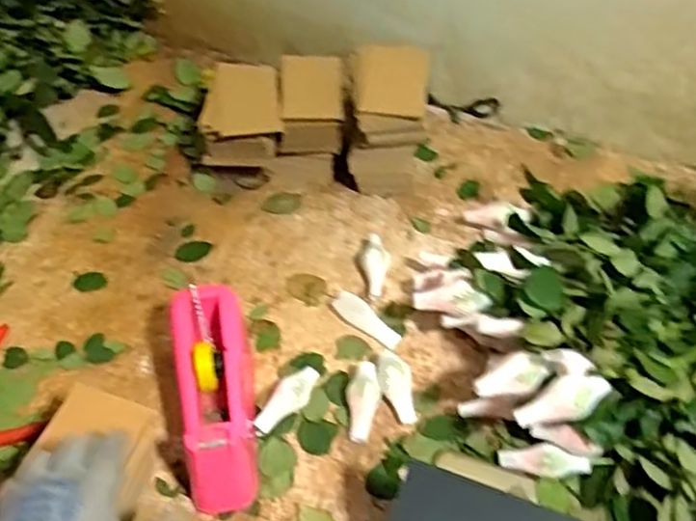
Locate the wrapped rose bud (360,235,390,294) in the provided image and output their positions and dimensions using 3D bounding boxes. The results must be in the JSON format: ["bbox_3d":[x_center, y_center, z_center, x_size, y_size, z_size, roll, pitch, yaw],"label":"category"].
[{"bbox_3d":[0.034,0.007,0.834,0.036,0.034,0.086,3,50,-1],"label":"wrapped rose bud"}]

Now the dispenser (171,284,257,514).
[{"bbox_3d":[-0.130,0.135,0.670,0.075,0.104,0.198,-8,50,-10],"label":"dispenser"}]

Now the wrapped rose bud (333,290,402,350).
[{"bbox_3d":[0.021,0.071,0.776,0.090,0.022,0.027,37,57,25],"label":"wrapped rose bud"}]

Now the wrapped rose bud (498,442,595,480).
[{"bbox_3d":[0.196,0.199,0.658,0.086,0.023,0.030,3,50,-1],"label":"wrapped rose bud"}]

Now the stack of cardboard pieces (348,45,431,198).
[{"bbox_3d":[0.052,-0.180,0.896,0.097,0.187,0.117,3,50,0],"label":"stack of cardboard pieces"}]

